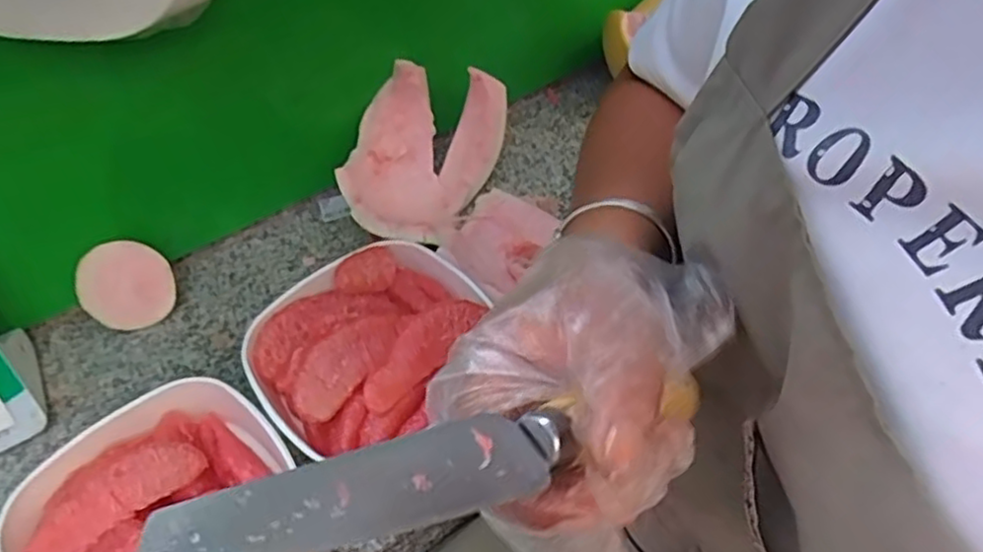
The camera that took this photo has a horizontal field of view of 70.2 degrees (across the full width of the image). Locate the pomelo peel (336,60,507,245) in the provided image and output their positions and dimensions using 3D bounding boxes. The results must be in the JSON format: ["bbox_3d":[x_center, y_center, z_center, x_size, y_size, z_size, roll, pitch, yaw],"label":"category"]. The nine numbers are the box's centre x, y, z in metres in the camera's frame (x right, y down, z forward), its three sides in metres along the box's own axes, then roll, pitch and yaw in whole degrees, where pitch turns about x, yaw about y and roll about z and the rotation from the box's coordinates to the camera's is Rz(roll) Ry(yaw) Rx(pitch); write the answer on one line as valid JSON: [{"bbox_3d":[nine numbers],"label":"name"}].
[{"bbox_3d":[-0.066,-0.102,0.607,0.109,0.089,0.172,13,53,17],"label":"pomelo peel"}]

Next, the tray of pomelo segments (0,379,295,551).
[{"bbox_3d":[-0.205,0.155,0.438,0.164,0.060,0.170,-31,53,-18],"label":"tray of pomelo segments"}]

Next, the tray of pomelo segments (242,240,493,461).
[{"bbox_3d":[-0.085,0.050,0.509,0.149,0.059,0.165,33,61,29],"label":"tray of pomelo segments"}]

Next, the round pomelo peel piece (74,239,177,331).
[{"bbox_3d":[-0.301,0.006,0.576,0.067,0.077,0.025,-40,38,-26],"label":"round pomelo peel piece"}]

